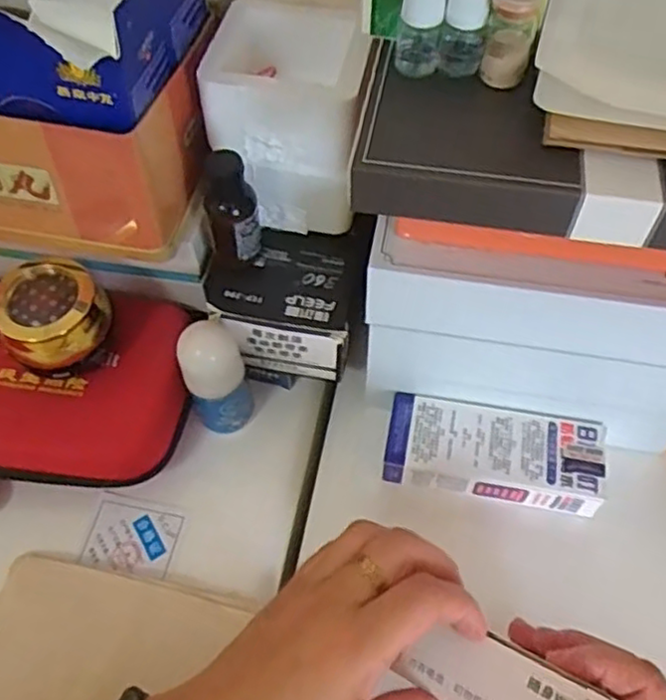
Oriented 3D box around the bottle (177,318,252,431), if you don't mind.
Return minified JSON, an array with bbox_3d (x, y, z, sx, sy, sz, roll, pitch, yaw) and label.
[{"bbox_3d":[-0.072,0.022,0.439,0.037,0.101,0.031,-19,59,-11],"label":"bottle"}]

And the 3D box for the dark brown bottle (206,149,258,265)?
[{"bbox_3d":[-0.060,-0.081,0.412,0.028,0.077,0.036,-11,57,-5],"label":"dark brown bottle"}]

